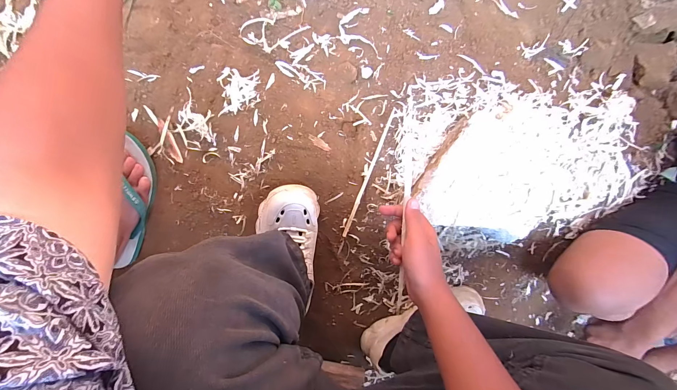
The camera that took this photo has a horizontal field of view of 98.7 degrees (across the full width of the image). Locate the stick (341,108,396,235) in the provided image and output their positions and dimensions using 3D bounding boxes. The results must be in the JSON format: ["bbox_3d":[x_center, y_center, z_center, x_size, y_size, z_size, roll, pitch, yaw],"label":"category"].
[{"bbox_3d":[0.057,-0.041,0.546,0.009,0.010,0.255,21,96,-6],"label":"stick"}]

